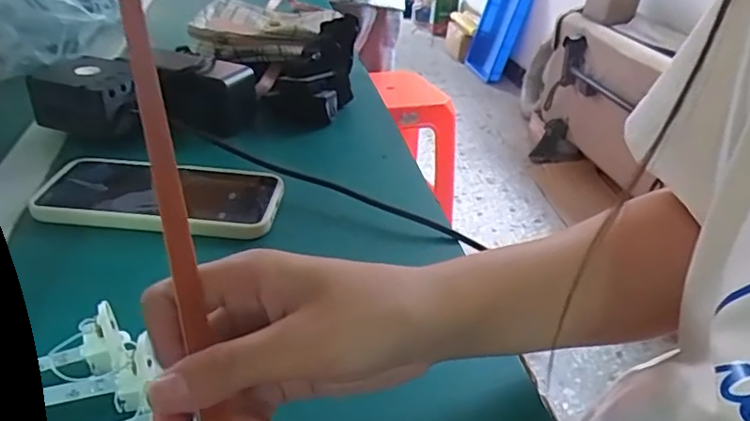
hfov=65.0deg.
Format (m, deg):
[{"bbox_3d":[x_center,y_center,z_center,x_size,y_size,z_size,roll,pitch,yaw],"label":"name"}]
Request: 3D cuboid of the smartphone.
[{"bbox_3d":[-0.152,-0.011,0.426,0.162,0.012,0.079,6,30,2],"label":"smartphone"}]

